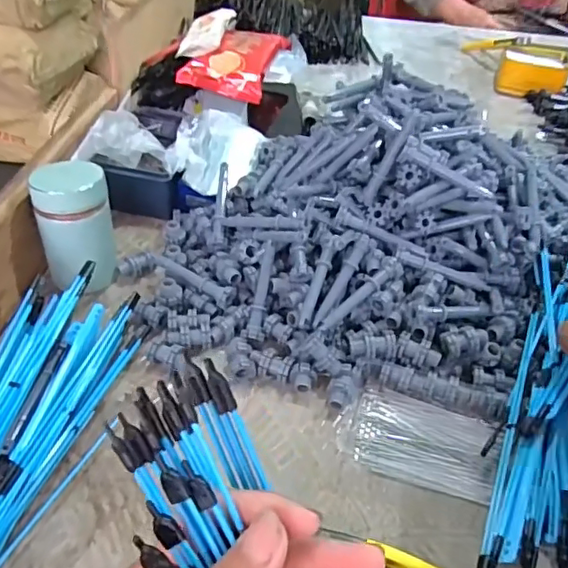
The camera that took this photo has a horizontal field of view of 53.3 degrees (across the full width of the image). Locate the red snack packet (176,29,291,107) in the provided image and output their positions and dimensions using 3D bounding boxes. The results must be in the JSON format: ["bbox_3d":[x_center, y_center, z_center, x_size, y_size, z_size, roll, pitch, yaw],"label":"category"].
[{"bbox_3d":[-0.065,-0.312,0.806,0.119,0.060,0.153,14,43,9],"label":"red snack packet"}]

